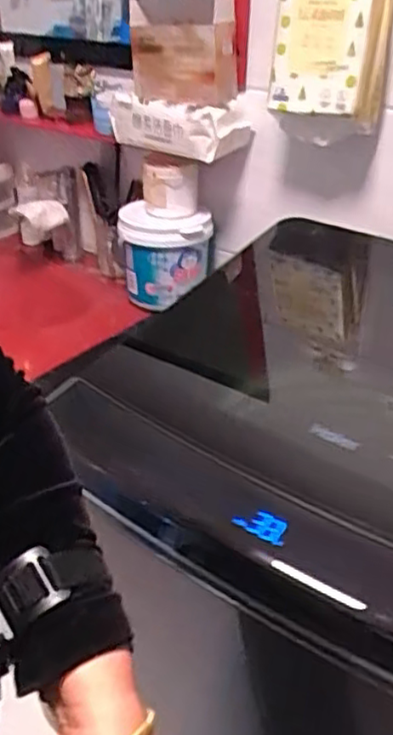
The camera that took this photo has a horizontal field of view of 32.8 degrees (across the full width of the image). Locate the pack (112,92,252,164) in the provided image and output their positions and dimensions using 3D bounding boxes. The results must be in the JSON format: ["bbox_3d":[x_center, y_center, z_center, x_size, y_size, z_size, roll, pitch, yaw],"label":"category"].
[{"bbox_3d":[-0.027,-0.444,1.215,0.239,0.087,0.146,26,39,35],"label":"pack"}]

